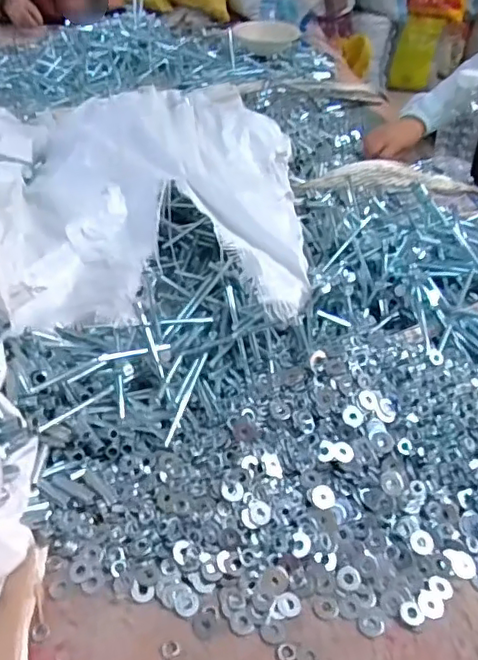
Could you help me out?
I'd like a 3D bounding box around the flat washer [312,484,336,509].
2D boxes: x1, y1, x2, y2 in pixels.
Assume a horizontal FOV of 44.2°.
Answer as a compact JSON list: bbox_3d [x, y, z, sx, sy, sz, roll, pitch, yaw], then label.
[{"bbox_3d":[0.073,0.143,0.506,0.019,0.004,0.021,-1,55,3],"label":"flat washer"}]

